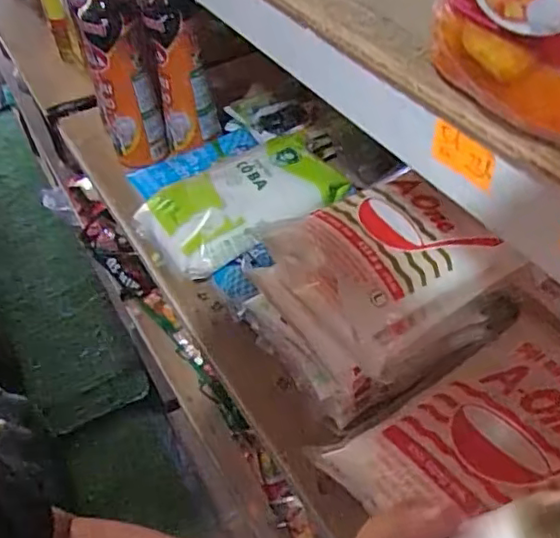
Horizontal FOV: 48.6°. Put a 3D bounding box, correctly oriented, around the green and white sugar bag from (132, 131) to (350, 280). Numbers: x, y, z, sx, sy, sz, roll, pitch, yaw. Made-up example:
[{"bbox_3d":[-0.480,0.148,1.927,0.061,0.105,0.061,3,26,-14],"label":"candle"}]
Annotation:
[{"bbox_3d":[-0.041,-0.075,0.689,0.216,0.051,0.140,-26,50,-18],"label":"green and white sugar bag"}]

